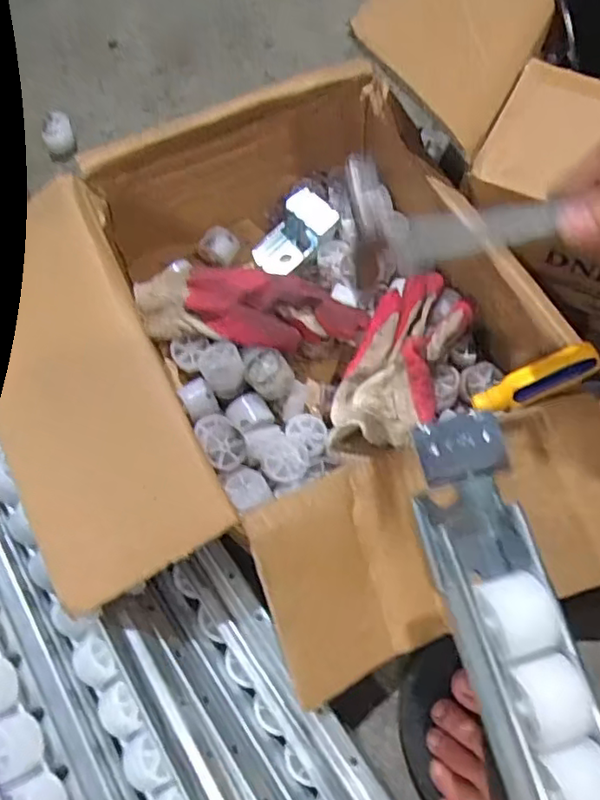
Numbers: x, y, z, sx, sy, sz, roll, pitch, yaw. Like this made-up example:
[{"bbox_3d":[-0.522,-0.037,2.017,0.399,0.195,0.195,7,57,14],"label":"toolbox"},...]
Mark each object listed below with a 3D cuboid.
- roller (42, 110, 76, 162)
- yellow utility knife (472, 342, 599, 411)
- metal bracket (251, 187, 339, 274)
[{"bbox_3d":[-0.275,-0.301,0.700,0.034,0.031,0.043,-16,66,-6],"label":"roller"},{"bbox_3d":[0.159,-0.014,0.417,0.084,0.009,0.024,-26,64,23],"label":"yellow utility knife"},{"bbox_3d":[-0.003,-0.157,0.585,0.078,0.043,0.046,-39,71,-15],"label":"metal bracket"}]

